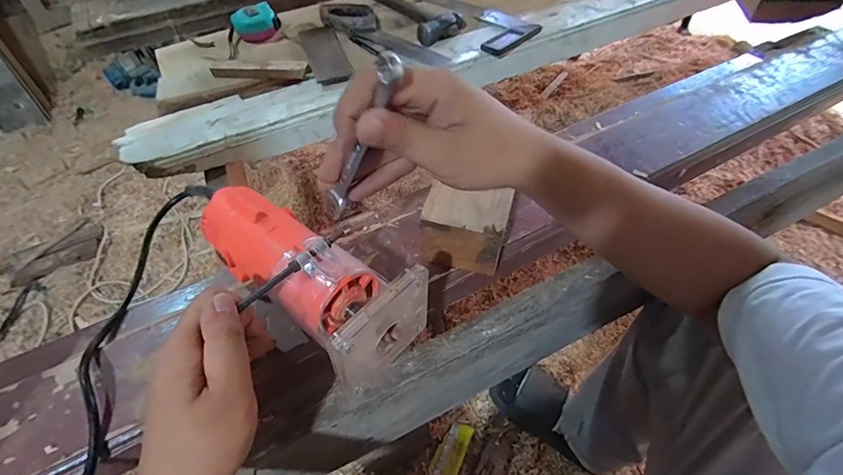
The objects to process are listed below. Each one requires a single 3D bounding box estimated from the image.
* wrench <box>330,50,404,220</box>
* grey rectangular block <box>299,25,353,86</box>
[{"bbox_3d":[-0.039,-0.059,0.254,0.013,0.122,0.017,9,47,-23],"label":"wrench"},{"bbox_3d":[-0.169,-0.325,0.694,0.064,0.009,0.217,-17,52,-11],"label":"grey rectangular block"}]

